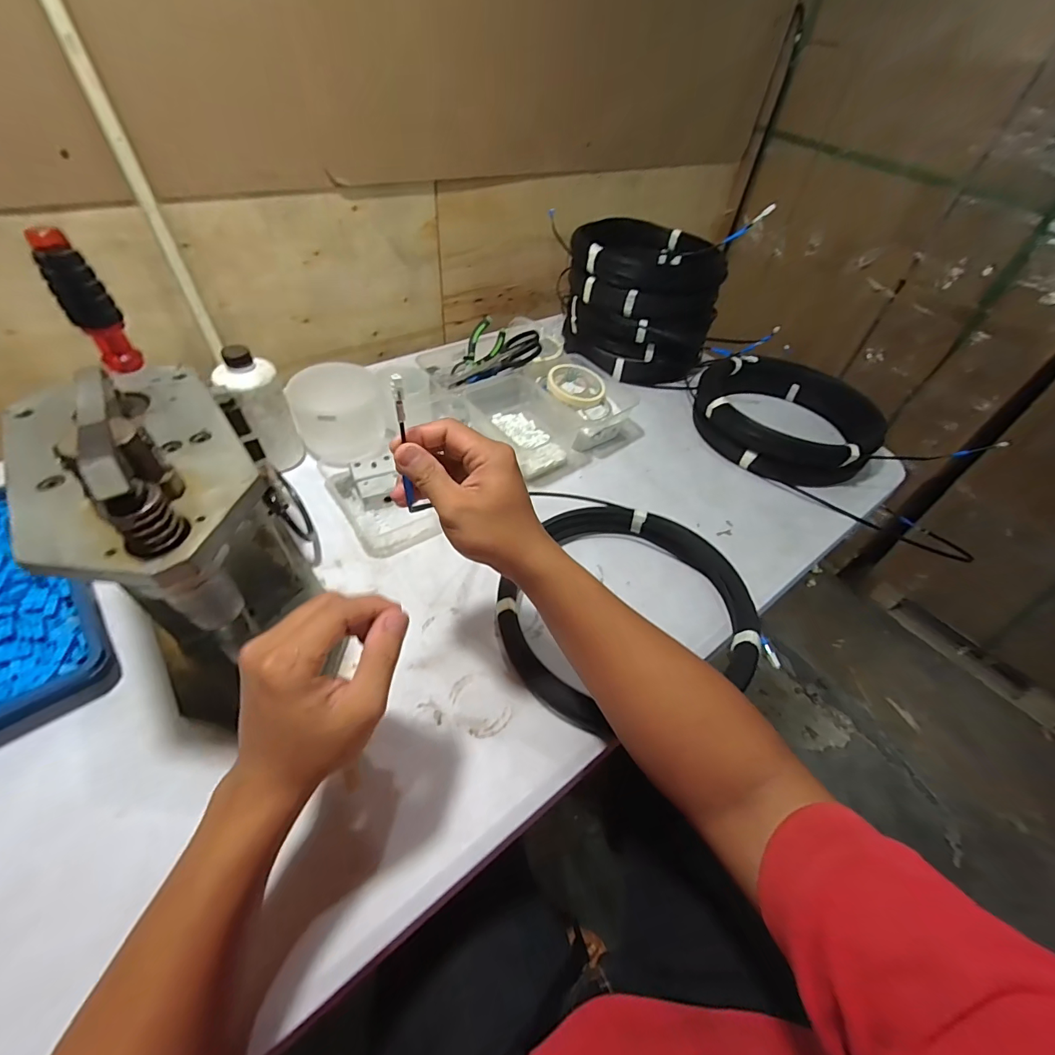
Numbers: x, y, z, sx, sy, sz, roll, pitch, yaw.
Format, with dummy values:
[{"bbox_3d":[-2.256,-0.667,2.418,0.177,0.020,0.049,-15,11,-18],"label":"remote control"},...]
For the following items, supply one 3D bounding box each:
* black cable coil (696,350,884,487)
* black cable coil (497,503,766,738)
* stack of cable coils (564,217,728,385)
[{"bbox_3d":[0.437,-0.197,0.753,0.273,0.088,0.295,3,47,-3],"label":"black cable coil"},{"bbox_3d":[0.102,0.075,0.508,0.277,0.040,0.266,3,47,-3],"label":"black cable coil"},{"bbox_3d":[0.218,-0.433,0.852,0.267,0.187,0.265,20,48,12],"label":"stack of cable coils"}]

